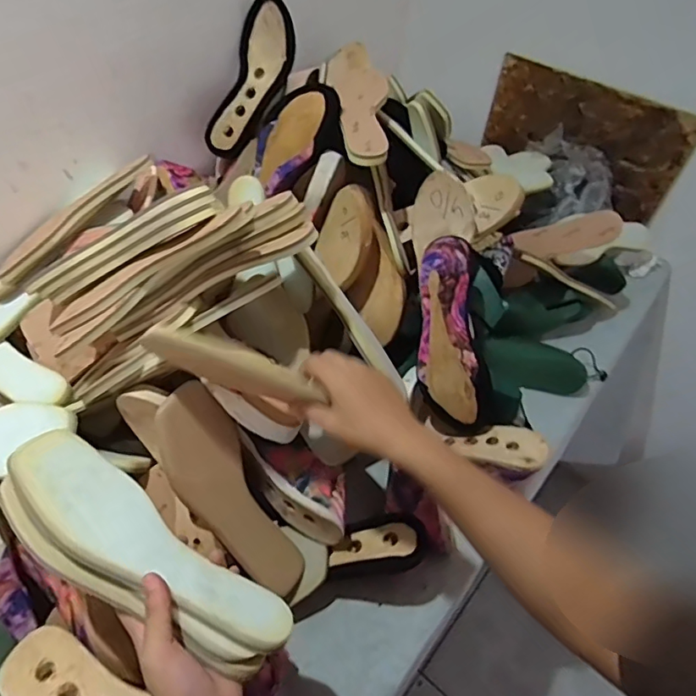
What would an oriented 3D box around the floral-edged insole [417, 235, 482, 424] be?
[{"bbox_3d":[0.128,-0.020,0.656,0.083,0.234,0.067,-6,7,-9],"label":"floral-edged insole"}]

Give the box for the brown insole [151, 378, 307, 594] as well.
[{"bbox_3d":[-0.122,0.151,0.538,0.078,0.024,0.235,-33,101,-27],"label":"brown insole"}]

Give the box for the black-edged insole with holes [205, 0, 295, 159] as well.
[{"bbox_3d":[-0.145,-0.404,0.799,0.075,0.058,0.235,25,95,17],"label":"black-edged insole with holes"}]

